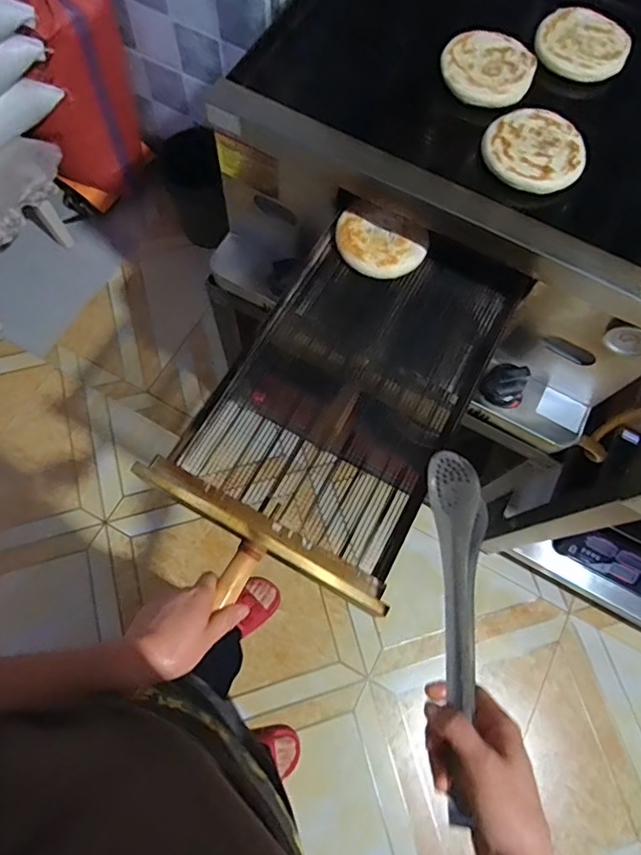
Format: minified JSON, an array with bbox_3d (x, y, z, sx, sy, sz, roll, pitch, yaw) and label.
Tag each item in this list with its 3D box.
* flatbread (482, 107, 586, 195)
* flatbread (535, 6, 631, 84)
[{"bbox_3d":[0.275,-0.356,0.656,0.124,0.015,0.125,1,71,-3],"label":"flatbread"},{"bbox_3d":[0.371,-0.544,0.728,0.123,0.019,0.123,1,74,-2],"label":"flatbread"}]

